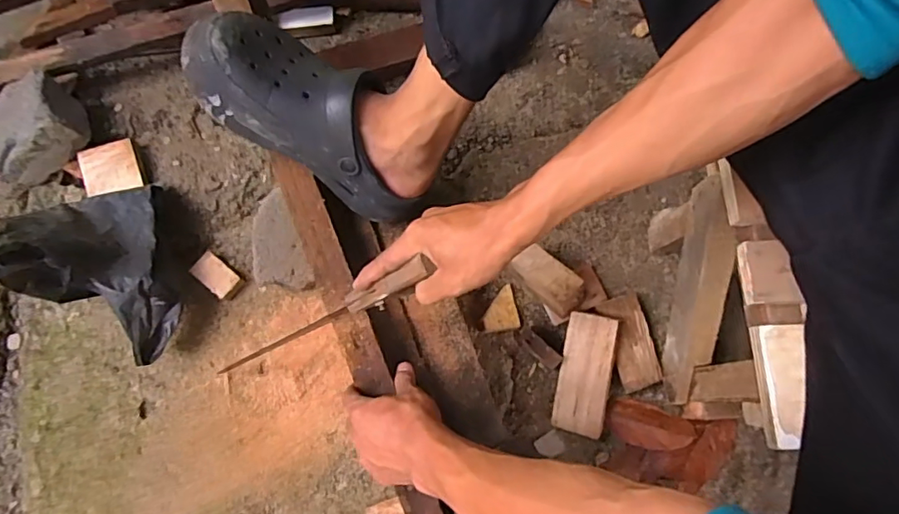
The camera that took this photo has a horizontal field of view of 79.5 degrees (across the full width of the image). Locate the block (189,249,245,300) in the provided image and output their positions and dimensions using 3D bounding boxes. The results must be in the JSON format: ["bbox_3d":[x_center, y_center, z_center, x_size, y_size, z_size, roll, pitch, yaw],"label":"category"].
[{"bbox_3d":[-0.311,0.024,0.723,0.070,0.026,0.040,37,79,11],"label":"block"}]

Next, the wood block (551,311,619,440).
[{"bbox_3d":[0.168,0.145,0.676,0.058,0.024,0.147,9,89,4],"label":"wood block"}]

